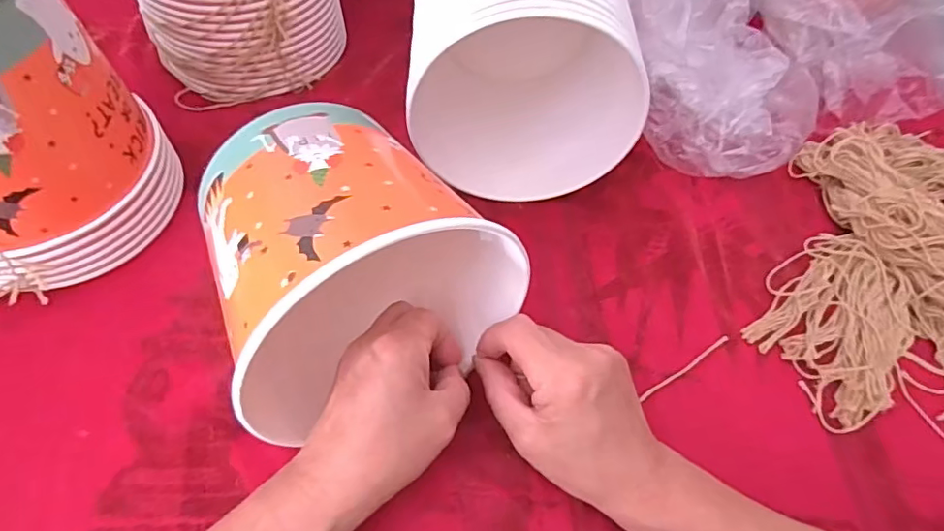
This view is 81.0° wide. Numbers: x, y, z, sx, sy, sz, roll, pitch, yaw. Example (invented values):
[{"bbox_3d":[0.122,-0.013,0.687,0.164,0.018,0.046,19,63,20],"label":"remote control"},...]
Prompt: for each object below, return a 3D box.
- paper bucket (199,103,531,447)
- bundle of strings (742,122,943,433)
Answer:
[{"bbox_3d":[-0.077,-0.008,0.311,0.148,0.139,0.142,-30,64,-20],"label":"paper bucket"},{"bbox_3d":[0.353,0.005,0.412,0.223,0.045,0.318,25,60,12],"label":"bundle of strings"}]

